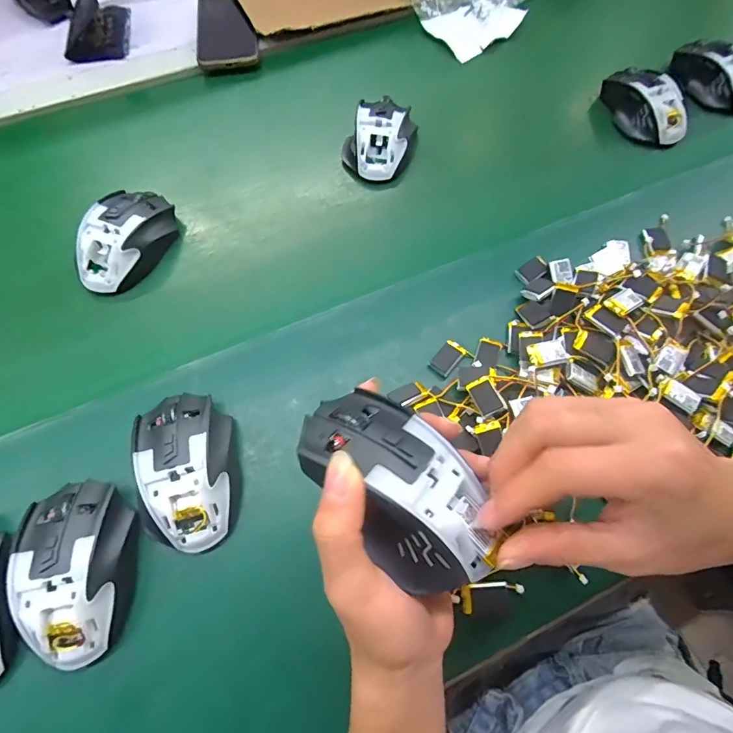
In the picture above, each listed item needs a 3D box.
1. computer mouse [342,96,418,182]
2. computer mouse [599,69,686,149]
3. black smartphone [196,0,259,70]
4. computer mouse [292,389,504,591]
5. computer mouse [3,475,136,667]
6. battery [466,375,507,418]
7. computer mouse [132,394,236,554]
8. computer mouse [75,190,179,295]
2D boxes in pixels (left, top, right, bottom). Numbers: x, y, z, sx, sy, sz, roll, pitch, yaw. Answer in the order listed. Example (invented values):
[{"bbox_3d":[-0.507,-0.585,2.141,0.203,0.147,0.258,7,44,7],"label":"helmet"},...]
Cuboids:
[{"bbox_3d":[0.016,-0.256,0.476,0.072,0.038,0.096,15,67,5],"label":"computer mouse"},{"bbox_3d":[0.329,-0.309,0.505,0.056,0.043,0.107,-22,69,-11],"label":"computer mouse"},{"bbox_3d":[-0.185,-0.446,0.564,0.076,0.012,0.161,-8,67,-5],"label":"black smartphone"},{"bbox_3d":[0.016,0.056,0.209,0.111,0.032,0.062,41,71,15],"label":"computer mouse"},{"bbox_3d":[-0.200,0.140,0.297,0.072,0.041,0.118,-18,68,-9],"label":"computer mouse"},{"bbox_3d":[0.094,0.024,0.337,0.020,0.005,0.031,-32,63,12],"label":"battery"},{"bbox_3d":[-0.136,0.077,0.323,0.077,0.042,0.117,-18,68,-9],"label":"computer mouse"},{"bbox_3d":[-0.235,-0.125,0.416,0.070,0.040,0.116,11,67,3],"label":"computer mouse"}]

